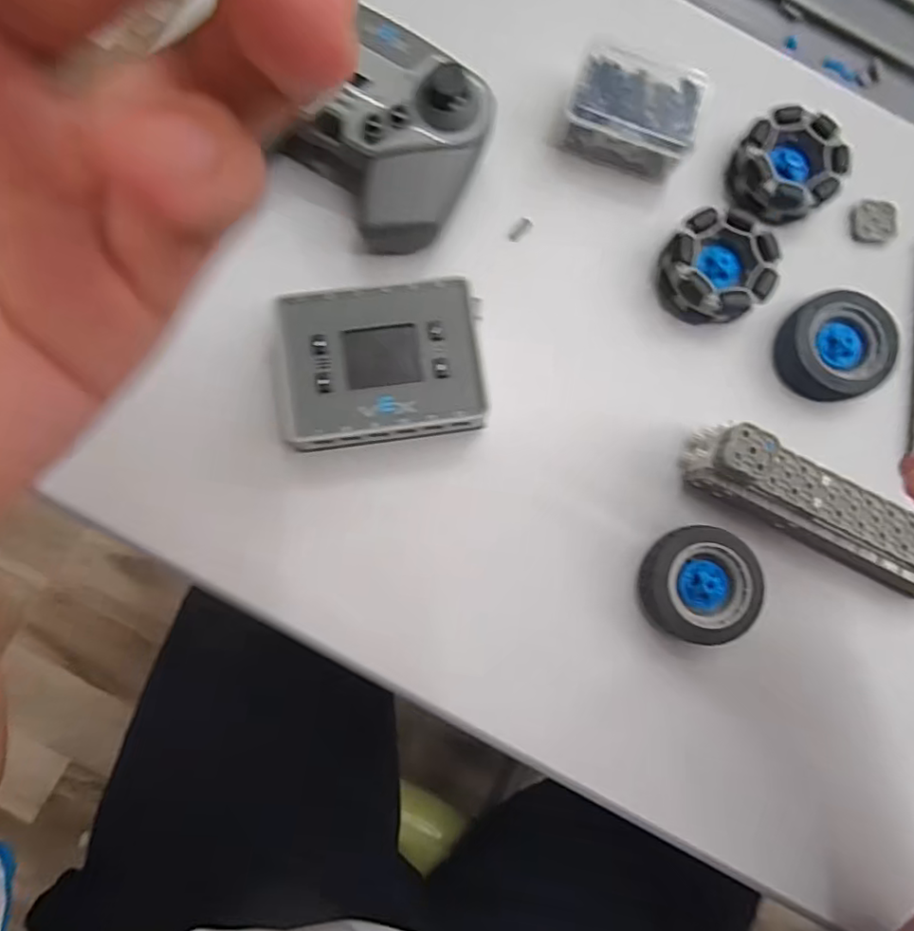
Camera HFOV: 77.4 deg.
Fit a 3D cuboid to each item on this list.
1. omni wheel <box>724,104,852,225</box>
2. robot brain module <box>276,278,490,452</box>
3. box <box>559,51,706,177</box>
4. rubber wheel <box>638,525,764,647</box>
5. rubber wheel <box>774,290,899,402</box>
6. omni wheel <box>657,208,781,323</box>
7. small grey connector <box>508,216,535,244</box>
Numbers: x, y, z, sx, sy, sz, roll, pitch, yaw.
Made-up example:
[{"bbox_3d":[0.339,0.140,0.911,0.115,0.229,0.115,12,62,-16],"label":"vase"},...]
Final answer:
[{"bbox_3d":[0.192,-0.173,0.336,0.063,0.027,0.057,-42,87,-8],"label":"omni wheel"},{"bbox_3d":[-0.039,-0.050,0.298,0.101,0.032,0.076,-7,83,-5],"label":"robot brain module"},{"bbox_3d":[0.100,-0.200,0.329,0.070,0.034,0.055,17,82,-1],"label":"box"},{"bbox_3d":[0.129,0.063,0.304,0.056,0.019,0.058,1,82,-4],"label":"rubber wheel"},{"bbox_3d":[0.214,-0.069,0.324,0.058,0.018,0.062,1,82,-4],"label":"rubber wheel"},{"bbox_3d":[0.147,-0.111,0.324,0.058,0.024,0.057,1,82,-4],"label":"omni wheel"},{"bbox_3d":[0.037,-0.136,0.330,0.008,0.004,0.016,44,94,2],"label":"small grey connector"}]

